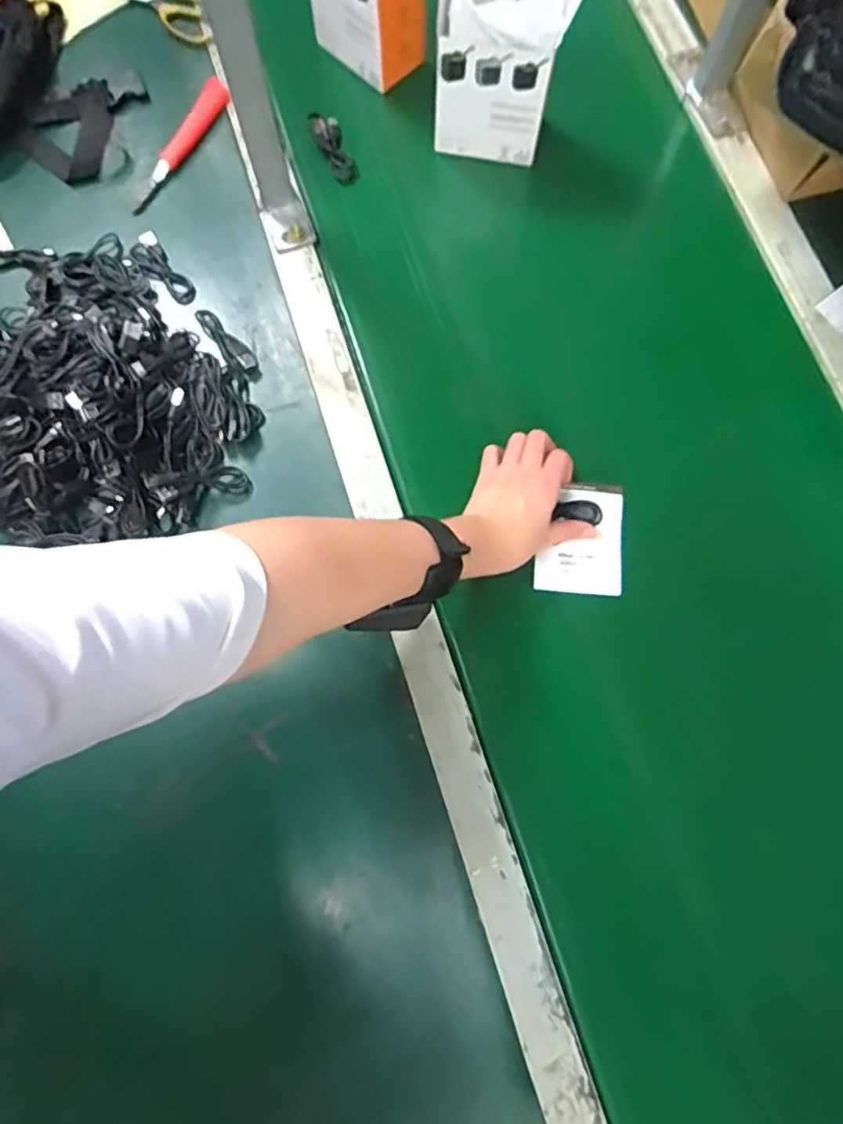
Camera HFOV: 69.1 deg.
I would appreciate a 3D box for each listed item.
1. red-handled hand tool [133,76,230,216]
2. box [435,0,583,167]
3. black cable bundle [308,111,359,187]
[{"bbox_3d":[-0.235,-0.408,0.599,0.019,0.015,0.160,27,77,5],"label":"red-handled hand tool"},{"bbox_3d":[0.070,-0.439,0.532,0.107,0.182,0.058,7,76,0],"label":"box"},{"bbox_3d":[-0.086,-0.405,0.599,0.031,0.017,0.073,-20,78,-7],"label":"black cable bundle"}]

